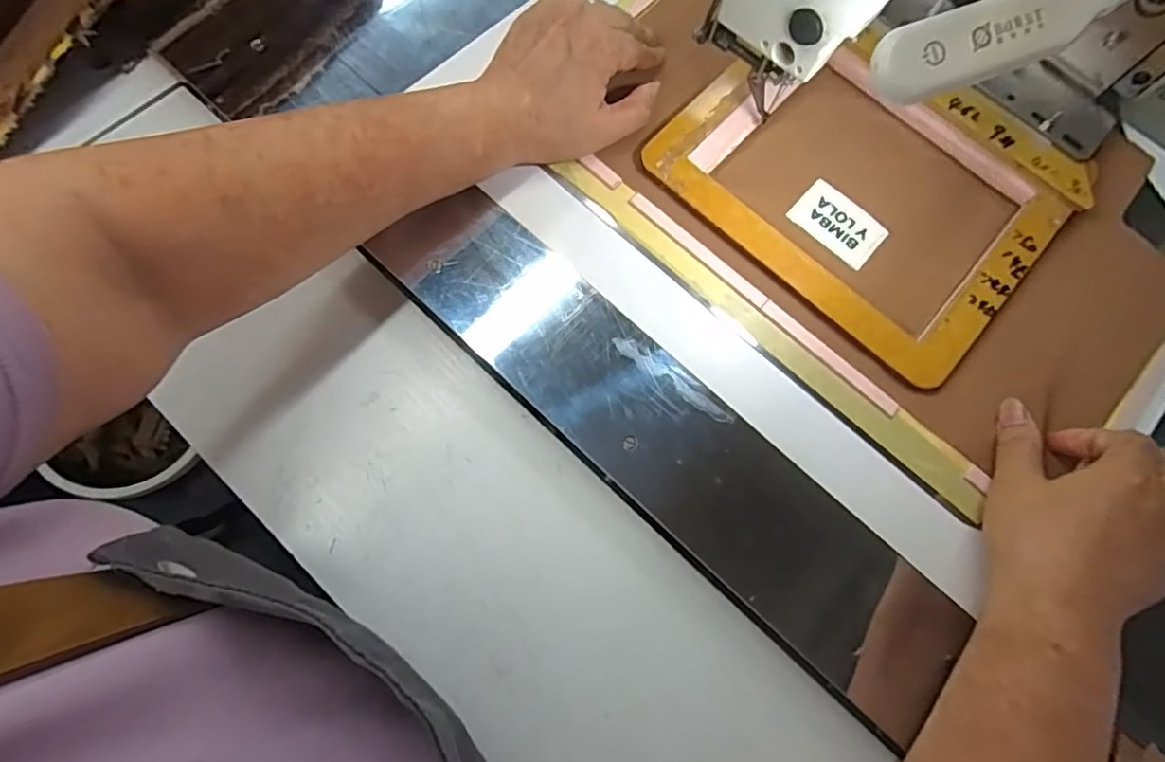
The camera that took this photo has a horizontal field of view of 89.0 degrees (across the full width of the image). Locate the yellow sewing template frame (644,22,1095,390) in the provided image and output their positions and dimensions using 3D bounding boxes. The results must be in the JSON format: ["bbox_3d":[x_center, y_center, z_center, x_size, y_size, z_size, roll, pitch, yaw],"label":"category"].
[{"bbox_3d":[0.190,-0.139,0.396,0.240,0.014,0.202,43,78,9],"label":"yellow sewing template frame"}]

